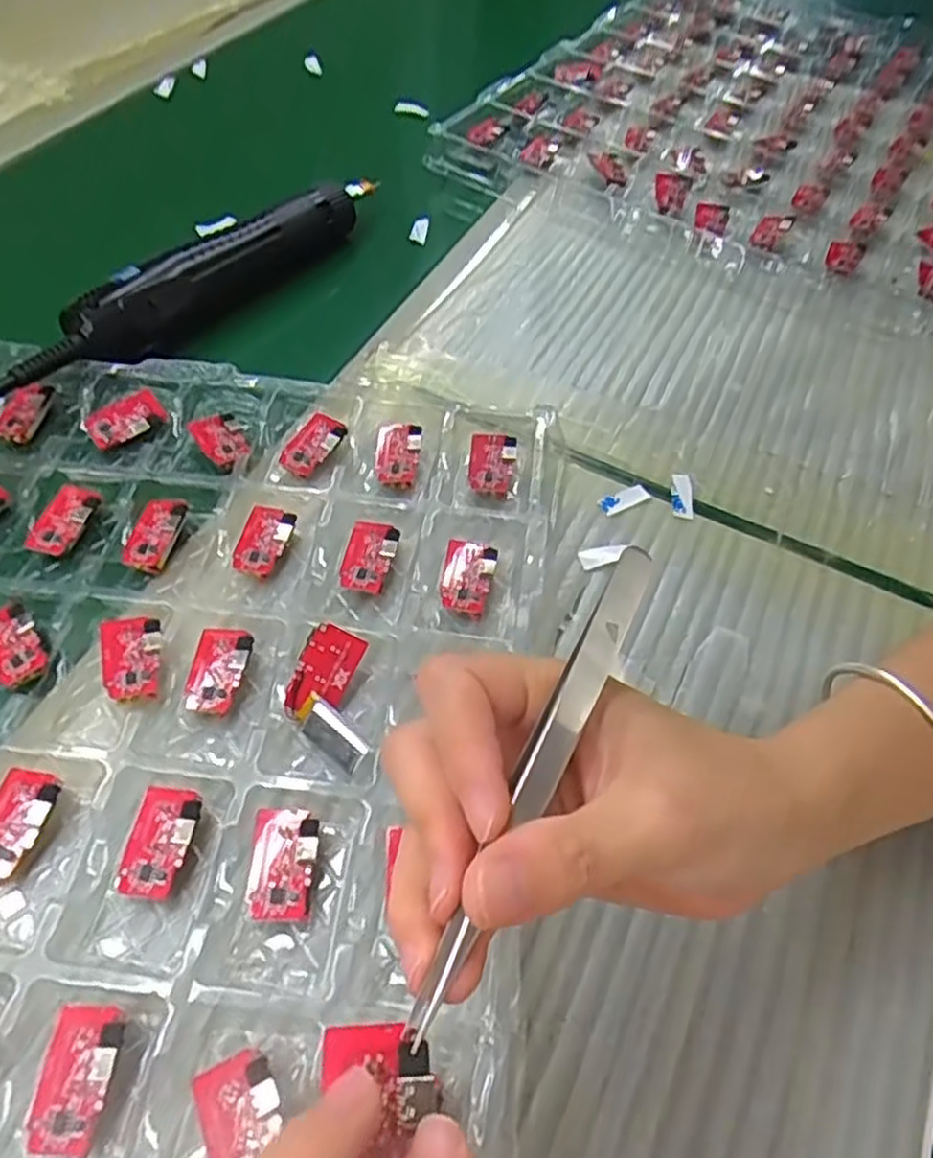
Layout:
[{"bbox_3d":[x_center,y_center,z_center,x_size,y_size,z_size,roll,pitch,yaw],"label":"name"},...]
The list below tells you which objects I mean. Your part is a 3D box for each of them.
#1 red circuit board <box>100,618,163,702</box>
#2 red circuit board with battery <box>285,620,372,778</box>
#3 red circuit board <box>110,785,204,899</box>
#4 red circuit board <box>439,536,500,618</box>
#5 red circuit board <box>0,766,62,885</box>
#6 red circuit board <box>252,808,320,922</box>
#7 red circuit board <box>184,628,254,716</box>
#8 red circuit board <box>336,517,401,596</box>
[{"bbox_3d":[-0.130,0.032,0.296,0.022,0.007,0.035,-8,56,-11],"label":"red circuit board"},{"bbox_3d":[-0.053,0.045,0.289,0.030,0.017,0.053,-1,55,-6],"label":"red circuit board with battery"},{"bbox_3d":[-0.103,0.088,0.256,0.022,0.004,0.035,4,59,8],"label":"red circuit board"},{"bbox_3d":[0.000,-0.002,0.328,0.023,0.009,0.035,15,55,6],"label":"red circuit board"},{"bbox_3d":[-0.152,0.083,0.260,0.020,0.012,0.036,11,54,3],"label":"red circuit board"},{"bbox_3d":[-0.061,0.096,0.258,0.021,0.010,0.036,0,55,-5],"label":"red circuit board"},{"bbox_3d":[-0.097,0.035,0.295,0.021,0.004,0.035,9,59,7],"label":"red circuit board"},{"bbox_3d":[-0.042,-0.010,0.332,0.021,0.010,0.033,11,54,3],"label":"red circuit board"}]

